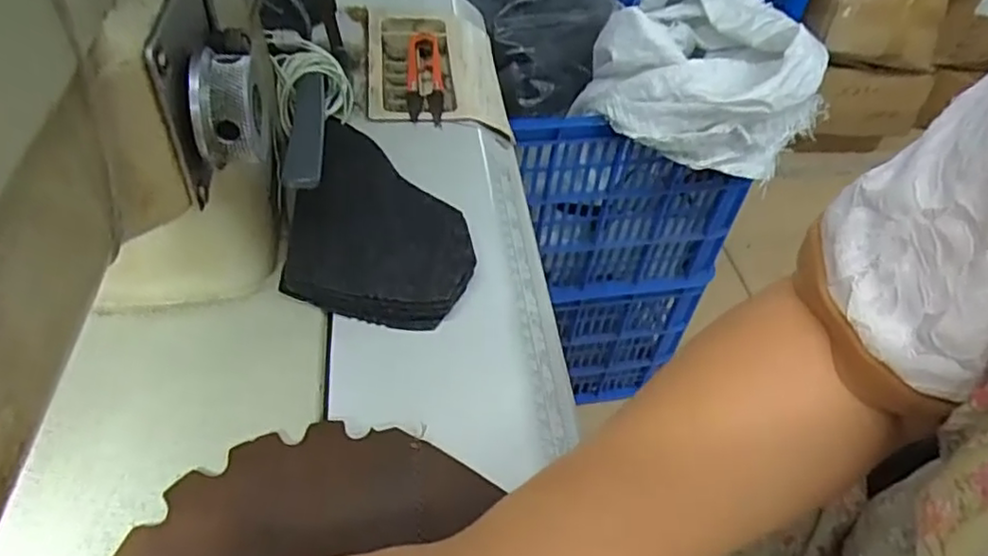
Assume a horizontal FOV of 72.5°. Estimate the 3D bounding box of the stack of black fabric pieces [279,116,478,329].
[{"bbox_3d":[-0.063,-0.034,0.379,0.095,0.024,0.136,1,48,-6],"label":"stack of black fabric pieces"}]

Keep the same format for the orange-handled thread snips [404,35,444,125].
[{"bbox_3d":[-0.052,-0.147,0.506,0.026,0.022,0.112,1,48,-6],"label":"orange-handled thread snips"}]

